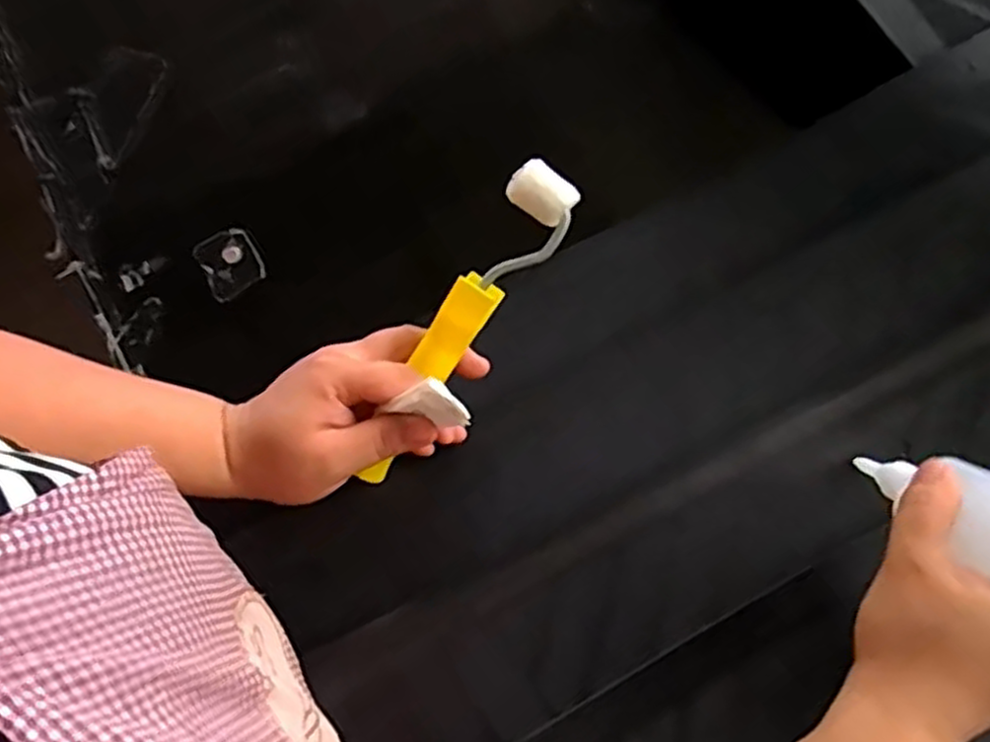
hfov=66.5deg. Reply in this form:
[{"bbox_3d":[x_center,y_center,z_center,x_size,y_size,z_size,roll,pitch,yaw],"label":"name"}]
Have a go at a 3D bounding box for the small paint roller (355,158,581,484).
[{"bbox_3d":[-0.020,-0.023,0.426,0.035,0.023,0.202,36,106,5],"label":"small paint roller"}]

